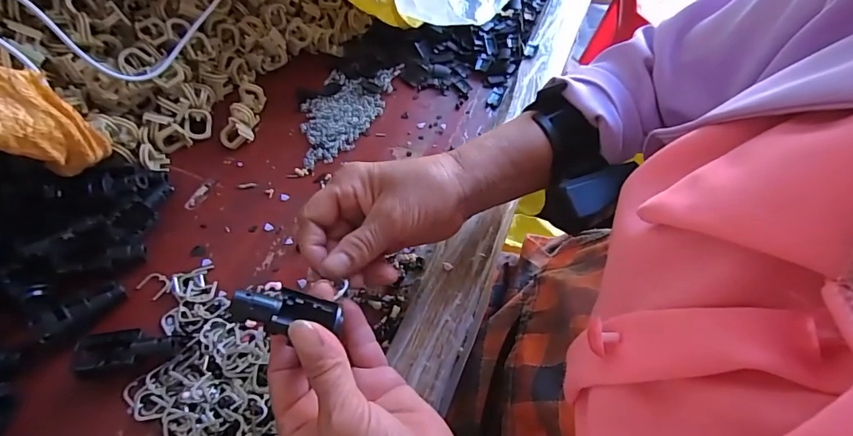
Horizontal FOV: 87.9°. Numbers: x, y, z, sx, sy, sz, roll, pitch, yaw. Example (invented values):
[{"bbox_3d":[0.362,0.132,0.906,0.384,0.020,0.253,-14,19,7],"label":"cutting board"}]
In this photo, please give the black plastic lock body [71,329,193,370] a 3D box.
[{"bbox_3d":[-0.189,0.084,0.281,0.061,0.020,0.024,-9,55,-7],"label":"black plastic lock body"}]

